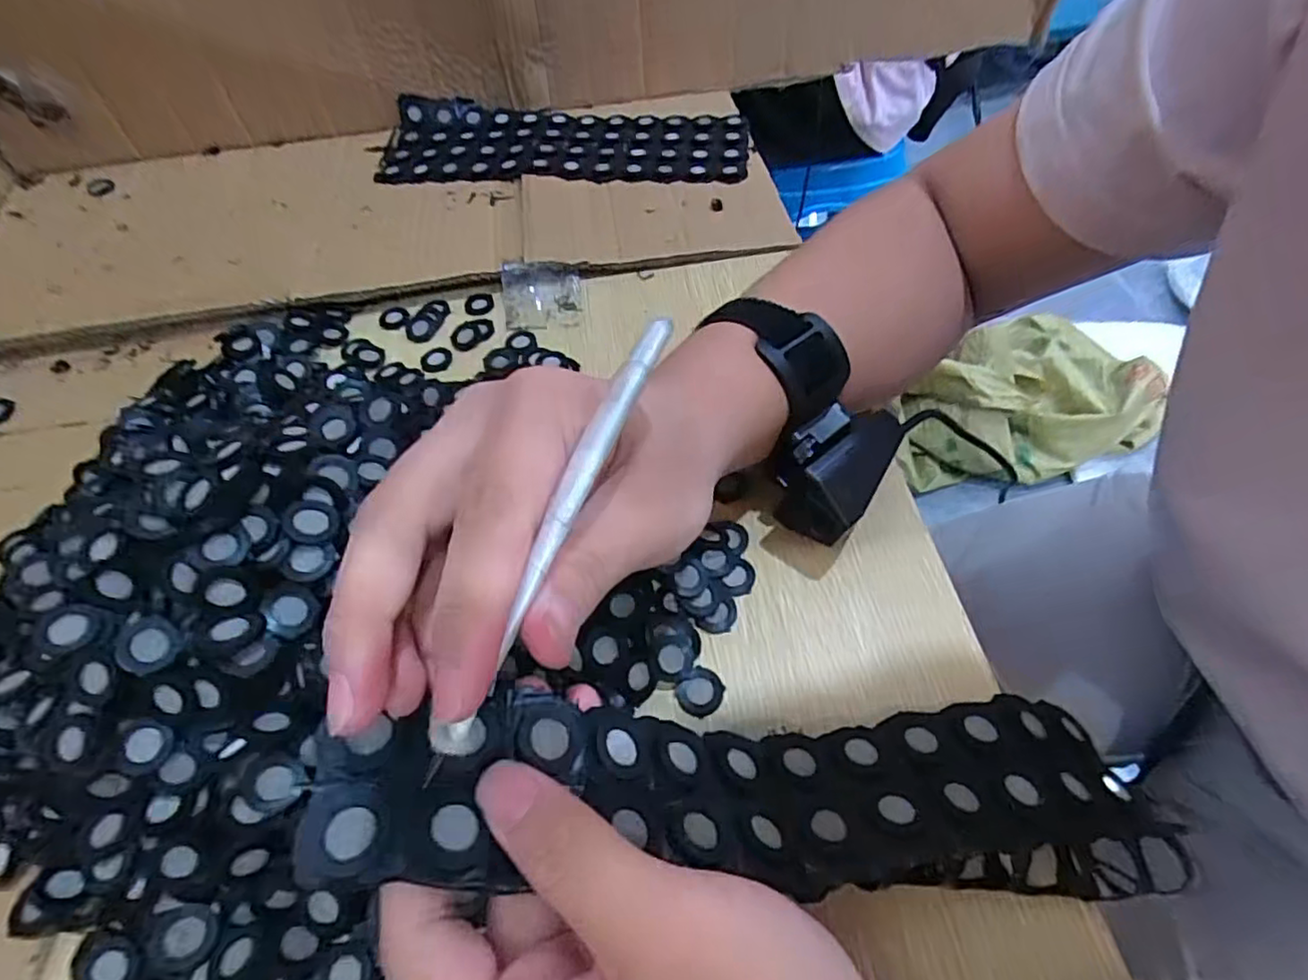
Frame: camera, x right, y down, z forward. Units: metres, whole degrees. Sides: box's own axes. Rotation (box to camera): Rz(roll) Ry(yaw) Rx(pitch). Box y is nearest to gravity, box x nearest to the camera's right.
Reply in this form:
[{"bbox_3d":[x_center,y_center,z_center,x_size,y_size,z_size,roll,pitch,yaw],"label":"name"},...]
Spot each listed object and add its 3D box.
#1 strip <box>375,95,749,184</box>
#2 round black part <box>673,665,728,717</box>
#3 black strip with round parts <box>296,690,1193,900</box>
[{"bbox_3d":[-0.072,-0.272,0.507,0.285,0.013,0.093,4,55,9],"label":"strip"},{"bbox_3d":[0.018,0.080,0.260,0.018,0.004,0.017,-2,54,3],"label":"round black part"},{"bbox_3d":[0.043,0.095,0.206,0.268,0.031,0.058,9,52,-18],"label":"black strip with round parts"}]

